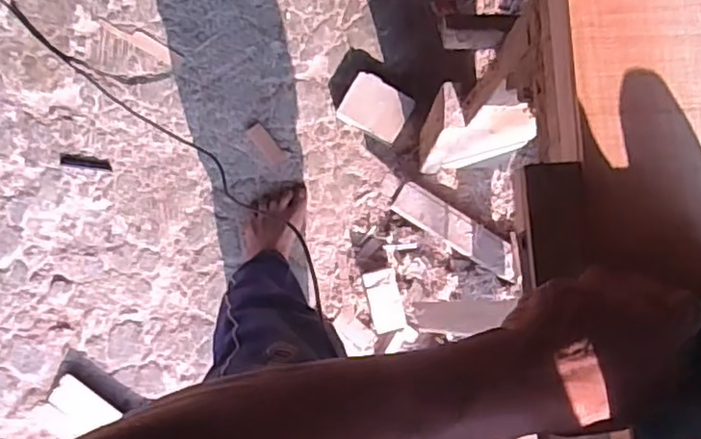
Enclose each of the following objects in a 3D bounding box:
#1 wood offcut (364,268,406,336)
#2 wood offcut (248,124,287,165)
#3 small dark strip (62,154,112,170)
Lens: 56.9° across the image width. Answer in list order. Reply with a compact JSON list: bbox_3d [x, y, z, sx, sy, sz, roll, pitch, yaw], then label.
[{"bbox_3d":[0.064,0.150,1.185,0.059,0.018,0.117,-15,100,-7],"label":"wood offcut"},{"bbox_3d":[-0.163,-0.145,1.253,0.031,0.004,0.089,-42,89,-9],"label":"wood offcut"},{"bbox_3d":[-0.497,-0.108,1.219,0.092,0.004,0.023,5,83,-5],"label":"small dark strip"}]

